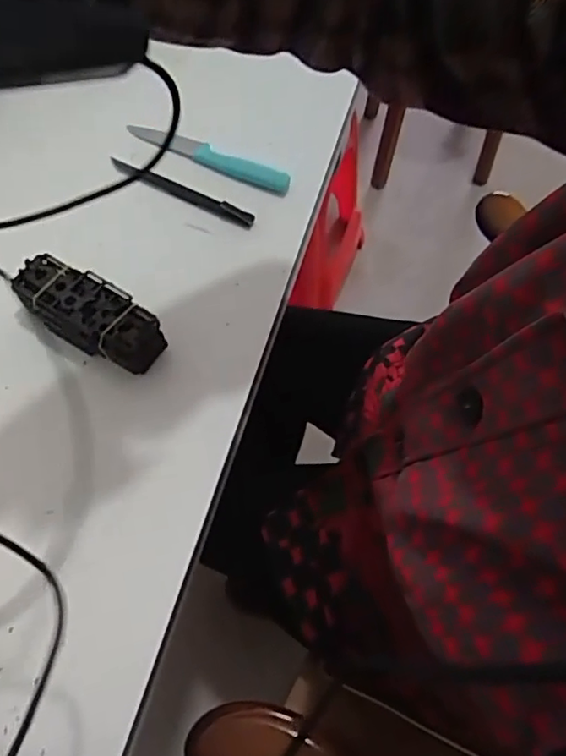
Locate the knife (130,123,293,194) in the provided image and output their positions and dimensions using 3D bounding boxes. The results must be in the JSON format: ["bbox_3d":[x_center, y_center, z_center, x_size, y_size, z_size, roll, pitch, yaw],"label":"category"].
[{"bbox_3d":[-0.071,-0.217,0.578,0.170,0.009,0.025,25,66,13],"label":"knife"}]

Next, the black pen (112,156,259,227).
[{"bbox_3d":[-0.094,-0.174,0.558,0.148,0.010,0.016,24,65,13],"label":"black pen"}]

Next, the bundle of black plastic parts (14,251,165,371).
[{"bbox_3d":[-0.155,-0.048,0.475,0.129,0.044,0.052,29,67,15],"label":"bundle of black plastic parts"}]

